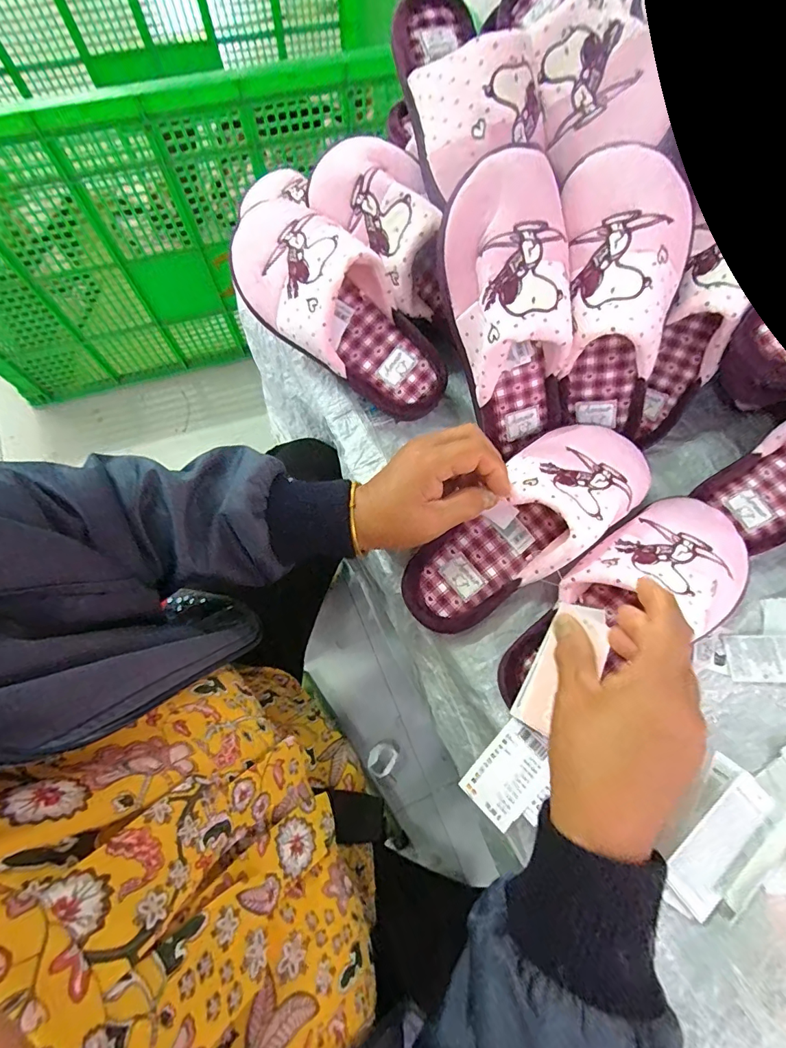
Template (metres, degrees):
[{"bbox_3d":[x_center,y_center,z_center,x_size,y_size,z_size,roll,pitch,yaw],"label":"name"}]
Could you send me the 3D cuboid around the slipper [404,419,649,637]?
[{"bbox_3d":[0.109,-0.008,0.358,0.230,0.062,0.092,-34,75,-12],"label":"slipper"}]

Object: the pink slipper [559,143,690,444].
[{"bbox_3d":[0.182,-0.178,0.364,0.092,0.208,0.093,-13,34,-6],"label":"pink slipper"}]

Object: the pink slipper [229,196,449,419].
[{"bbox_3d":[-0.049,-0.196,0.401,0.244,0.082,0.095,43,74,-7],"label":"pink slipper"}]

